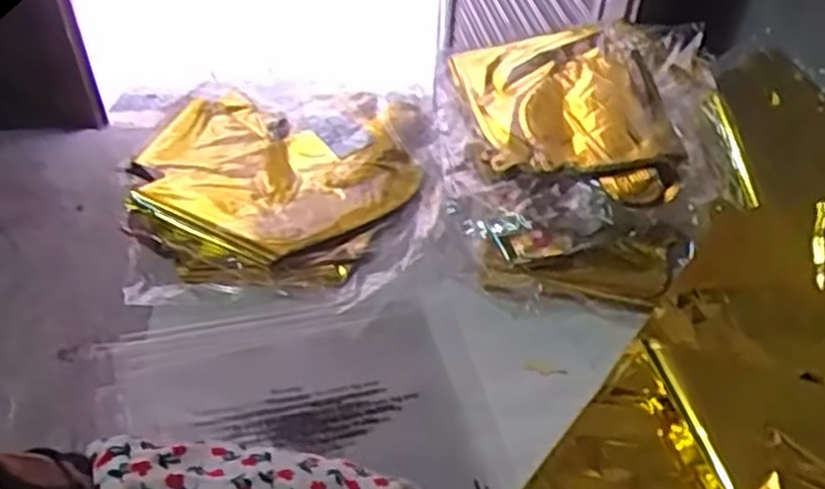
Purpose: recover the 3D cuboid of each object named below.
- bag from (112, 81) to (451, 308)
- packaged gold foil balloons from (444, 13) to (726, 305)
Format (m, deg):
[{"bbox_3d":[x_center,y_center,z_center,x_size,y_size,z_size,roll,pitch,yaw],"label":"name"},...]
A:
[{"bbox_3d":[-0.098,-0.053,0.608,0.245,0.055,0.232,-8,47,-10],"label":"bag"},{"bbox_3d":[0.131,-0.070,0.610,0.210,0.089,0.241,1,46,-1],"label":"packaged gold foil balloons"}]

